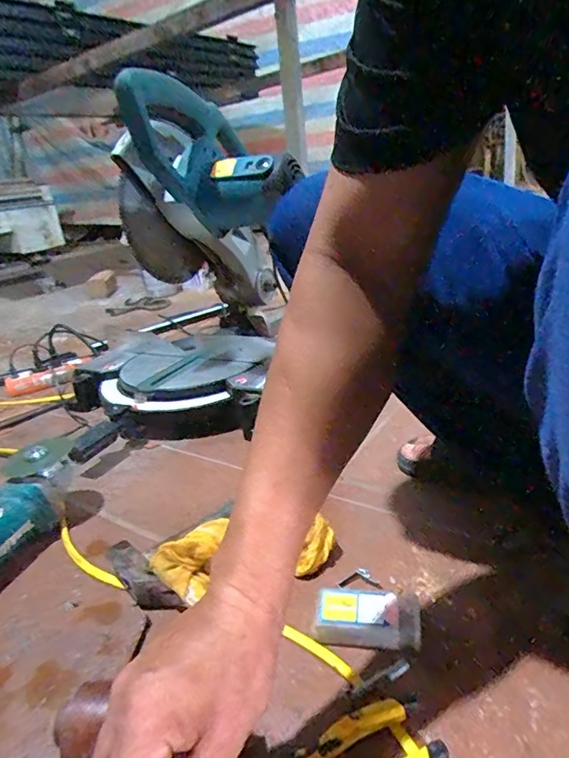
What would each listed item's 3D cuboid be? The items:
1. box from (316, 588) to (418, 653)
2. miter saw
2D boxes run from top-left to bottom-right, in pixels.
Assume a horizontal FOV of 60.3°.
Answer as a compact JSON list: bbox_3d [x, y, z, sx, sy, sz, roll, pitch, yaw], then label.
[{"bbox_3d":[0.075,0.216,0.445,0.093,0.028,0.045,-1,22,11],"label":"box"},{"bbox_3d":[-0.211,-0.177,0.877,0.425,0.502,0.370,-11,23,-10],"label":"miter saw"}]

